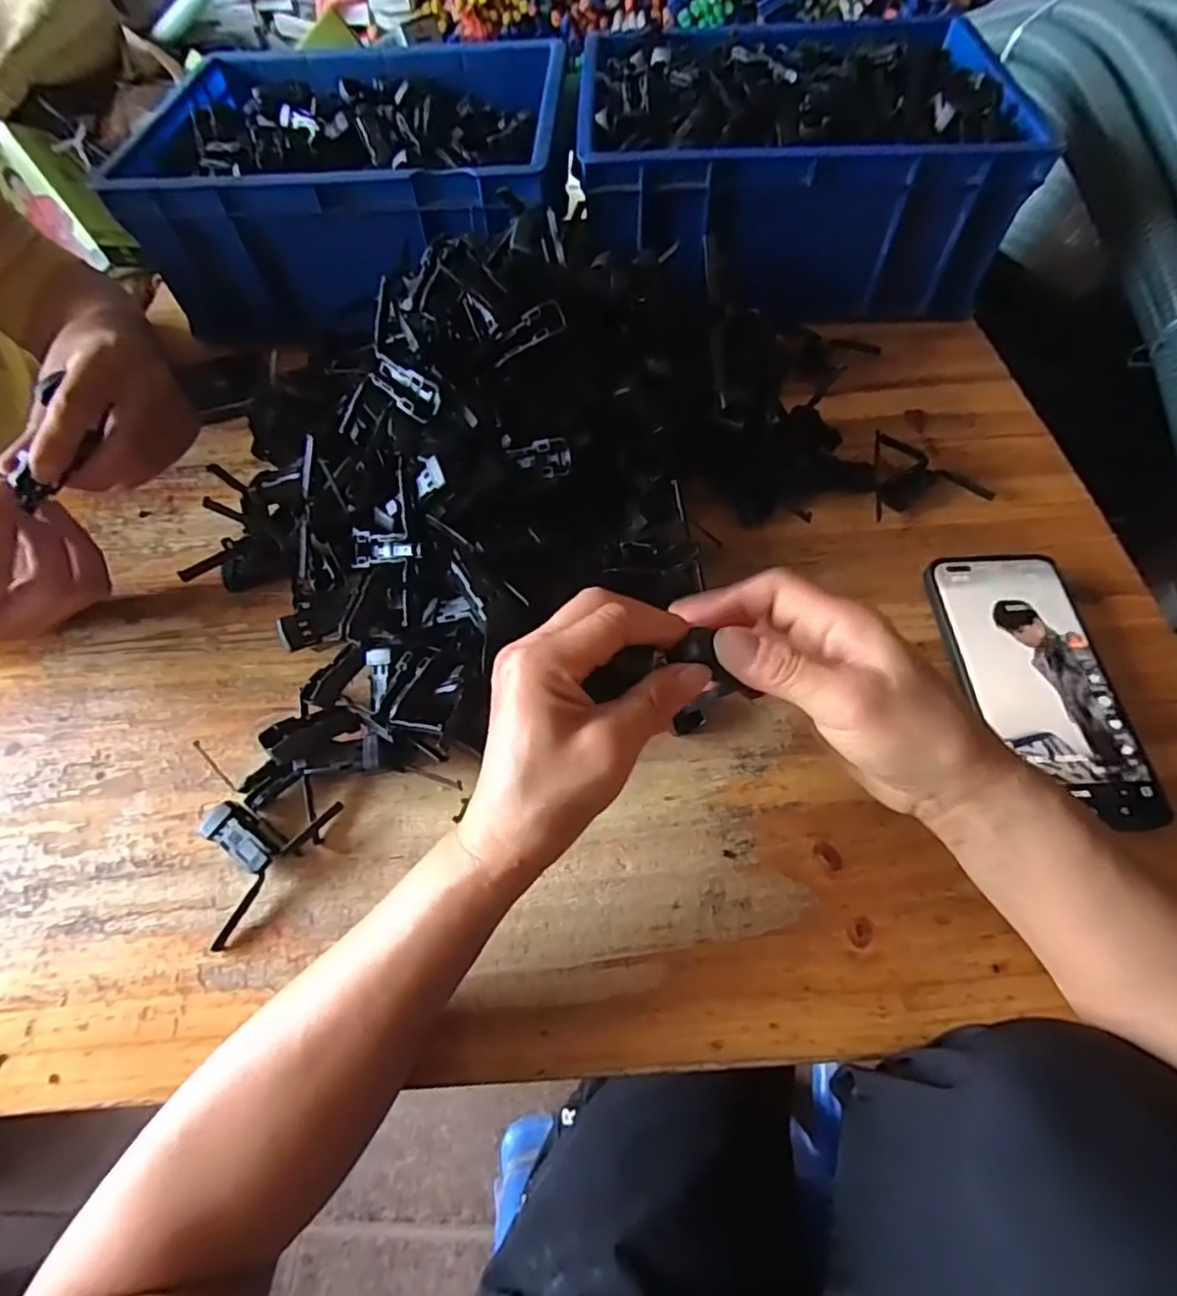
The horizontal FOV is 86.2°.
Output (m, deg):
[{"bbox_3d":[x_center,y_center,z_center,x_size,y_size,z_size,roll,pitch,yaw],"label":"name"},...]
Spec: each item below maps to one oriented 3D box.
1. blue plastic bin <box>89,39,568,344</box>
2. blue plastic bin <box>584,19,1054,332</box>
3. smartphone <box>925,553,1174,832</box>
[{"bbox_3d":[-0.195,-0.405,0.558,0.331,0.118,0.256,0,58,3],"label":"blue plastic bin"},{"bbox_3d":[0.167,-0.414,0.549,0.323,0.145,0.240,2,58,4],"label":"blue plastic bin"},{"bbox_3d":[0.248,0.017,0.352,0.078,0.018,0.161,-2,58,2],"label":"smartphone"}]

